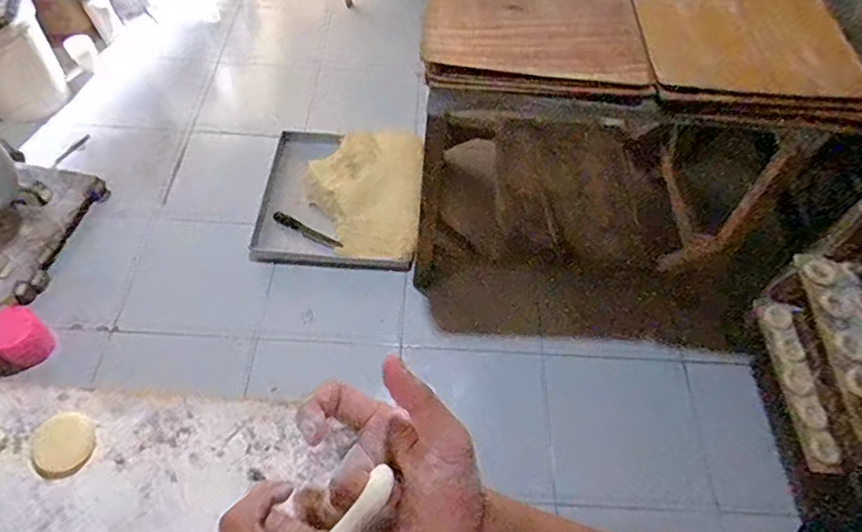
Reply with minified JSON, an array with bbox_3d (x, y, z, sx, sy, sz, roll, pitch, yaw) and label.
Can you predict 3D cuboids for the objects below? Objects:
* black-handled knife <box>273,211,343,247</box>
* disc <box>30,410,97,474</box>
[{"bbox_3d":[-0.387,-0.110,1.784,0.246,0.017,0.034,27,58,14],"label":"black-handled knife"},{"bbox_3d":[-0.302,0.144,0.468,0.046,0.005,0.048,2,55,-3],"label":"disc"}]

